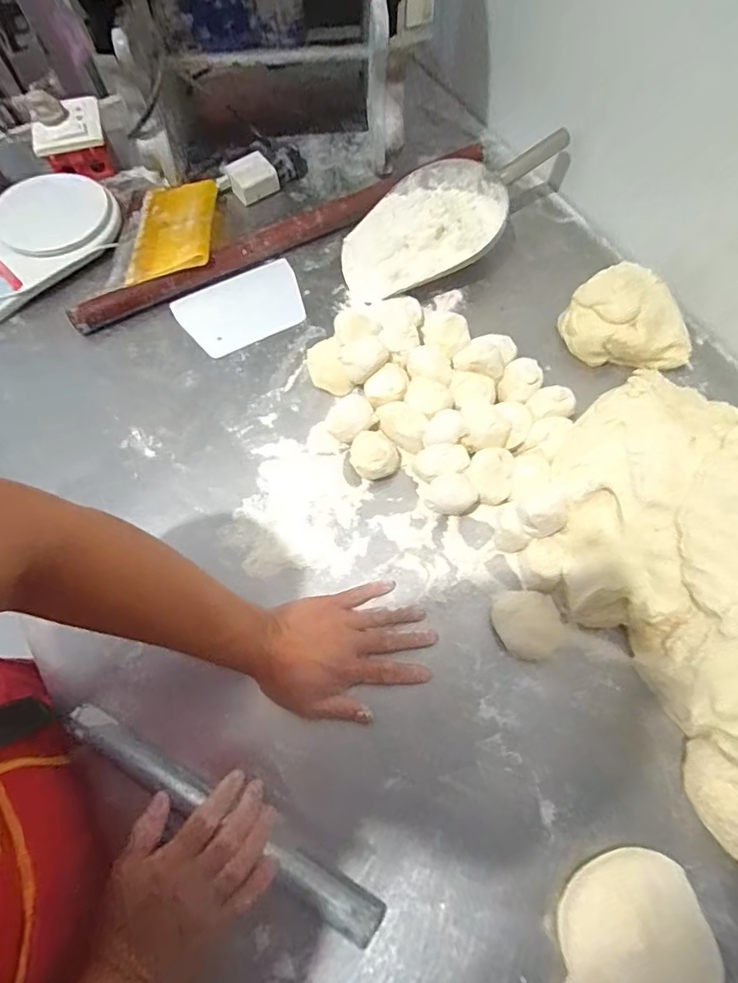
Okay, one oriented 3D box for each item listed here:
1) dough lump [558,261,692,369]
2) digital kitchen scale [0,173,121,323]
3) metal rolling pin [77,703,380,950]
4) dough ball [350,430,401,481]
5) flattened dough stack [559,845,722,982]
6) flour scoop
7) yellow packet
[{"bbox_3d":[0.285,-0.192,0.573,0.129,0.066,0.094,11,69,4],"label":"dough lump"},{"bbox_3d":[-0.421,-0.314,0.646,0.152,0.034,0.214,43,74,15],"label":"digital kitchen scale"},{"bbox_3d":[-0.122,0.262,0.418,0.298,0.025,0.027,29,71,11],"label":"metal rolling pin"},{"bbox_3d":[0.006,-0.038,0.535,0.051,0.036,0.047,0,69,0],"label":"dough ball"},{"bbox_3d":[0.201,0.353,0.386,0.110,0.017,0.140,9,69,3],"label":"flattened dough stack"},{"bbox_3d":[0.103,-0.336,0.630,0.299,0.071,0.143,-35,73,-13],"label":"flour scoop"},{"bbox_3d":[-0.241,-0.328,0.633,0.098,0.022,0.168,-4,69,-1],"label":"yellow packet"}]

